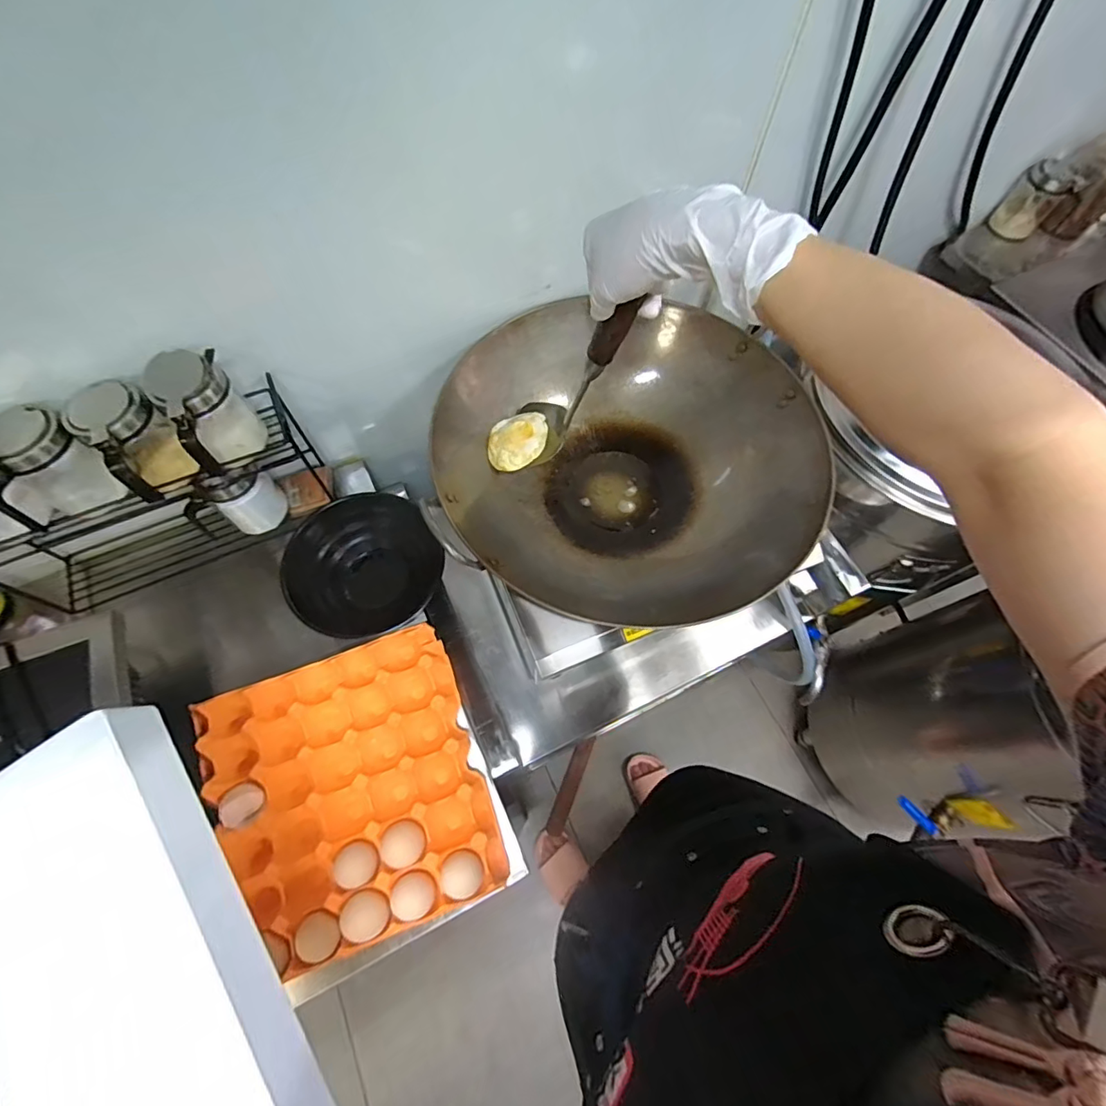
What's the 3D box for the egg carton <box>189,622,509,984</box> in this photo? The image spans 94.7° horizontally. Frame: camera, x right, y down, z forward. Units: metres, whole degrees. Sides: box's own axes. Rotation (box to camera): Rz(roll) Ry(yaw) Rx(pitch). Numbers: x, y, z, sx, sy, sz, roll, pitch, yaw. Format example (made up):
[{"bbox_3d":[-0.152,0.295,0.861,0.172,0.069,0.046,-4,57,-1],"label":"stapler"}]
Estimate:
[{"bbox_3d":[-0.225,0.261,0.569,0.274,0.053,0.287,-18,68,-9],"label":"egg carton"}]

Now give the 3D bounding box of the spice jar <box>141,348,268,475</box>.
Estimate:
[{"bbox_3d":[-0.360,-0.143,0.541,0.071,0.108,0.085,-35,72,-15],"label":"spice jar"}]

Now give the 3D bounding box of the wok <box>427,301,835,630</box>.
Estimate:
[{"bbox_3d":[0.089,-0.113,0.656,0.442,0.137,0.389,6,67,2],"label":"wok"}]

